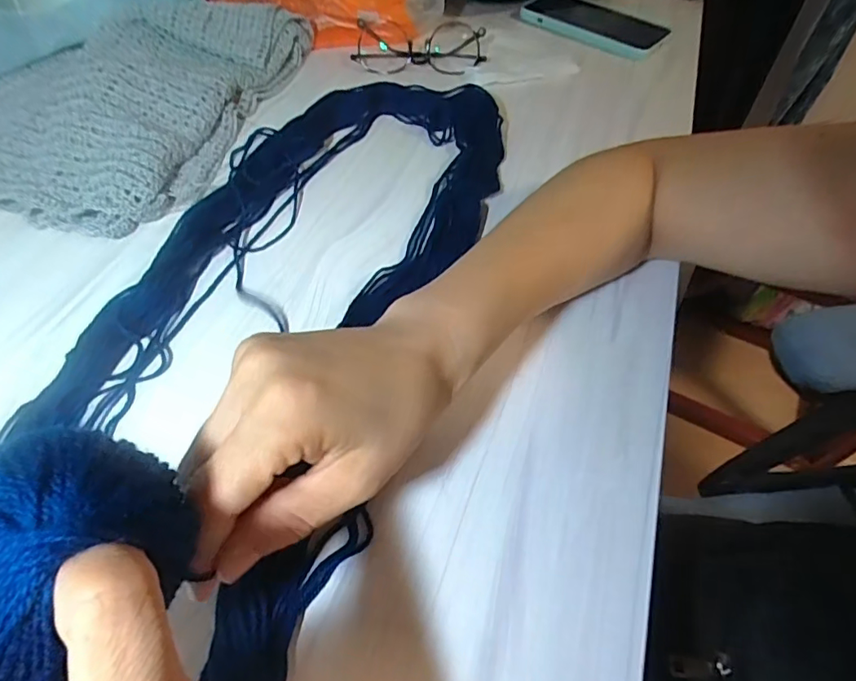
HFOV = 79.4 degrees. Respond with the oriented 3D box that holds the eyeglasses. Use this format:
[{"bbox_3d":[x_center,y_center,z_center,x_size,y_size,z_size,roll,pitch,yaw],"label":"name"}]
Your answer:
[{"bbox_3d":[-0.009,-0.299,0.520,0.127,0.035,0.056,5,53,2],"label":"eyeglasses"}]

